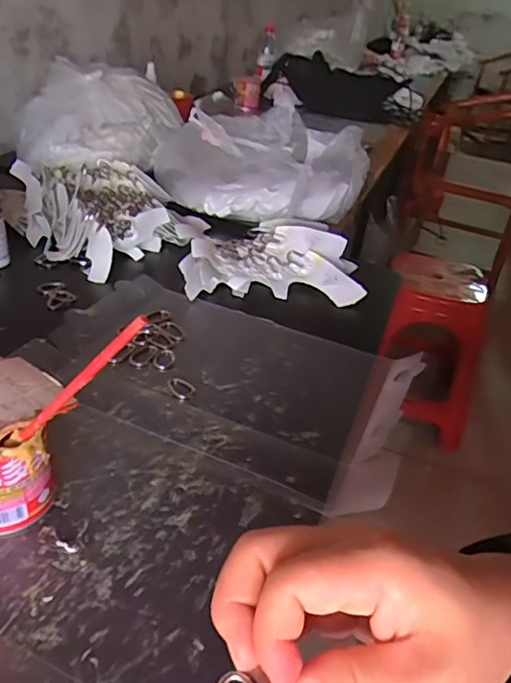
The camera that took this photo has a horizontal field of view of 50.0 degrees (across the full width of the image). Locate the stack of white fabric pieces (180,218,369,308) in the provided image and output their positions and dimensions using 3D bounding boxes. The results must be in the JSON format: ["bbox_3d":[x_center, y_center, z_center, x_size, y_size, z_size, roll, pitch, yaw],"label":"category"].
[{"bbox_3d":[0.020,-0.109,0.688,0.219,0.050,0.170,0,34,-9],"label":"stack of white fabric pieces"}]

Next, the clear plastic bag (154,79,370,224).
[{"bbox_3d":[0.013,-0.283,0.852,0.302,0.095,0.259,17,35,16],"label":"clear plastic bag"}]

